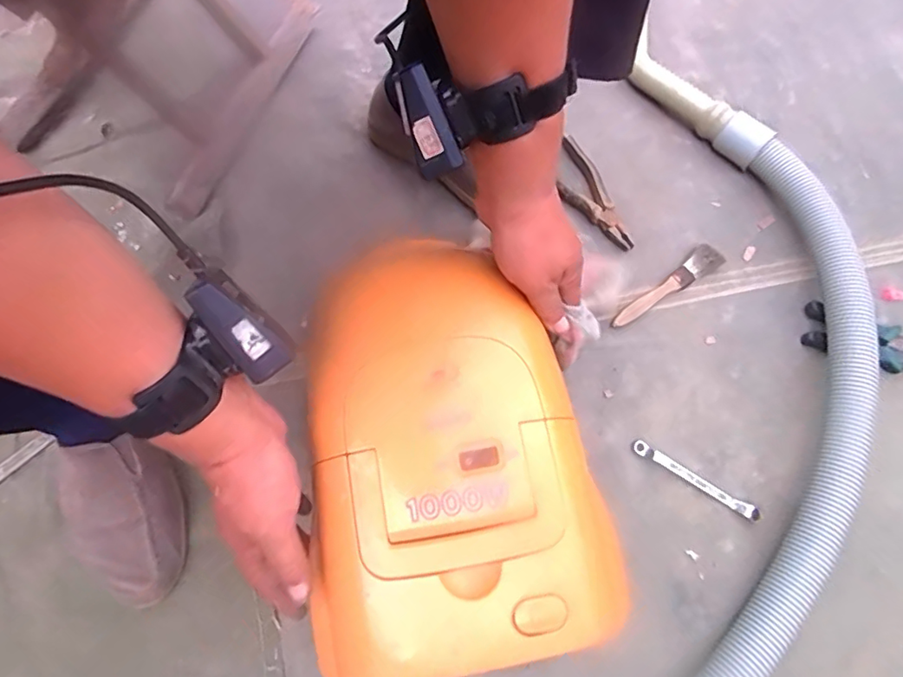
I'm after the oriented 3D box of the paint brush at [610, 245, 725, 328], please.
[{"bbox_3d":[0.242,-0.054,0.609,0.149,0.016,0.030,-37,77,-12],"label":"paint brush"}]

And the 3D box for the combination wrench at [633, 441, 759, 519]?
[{"bbox_3d":[0.248,0.143,0.549,0.136,0.014,0.013,30,74,8],"label":"combination wrench"}]

